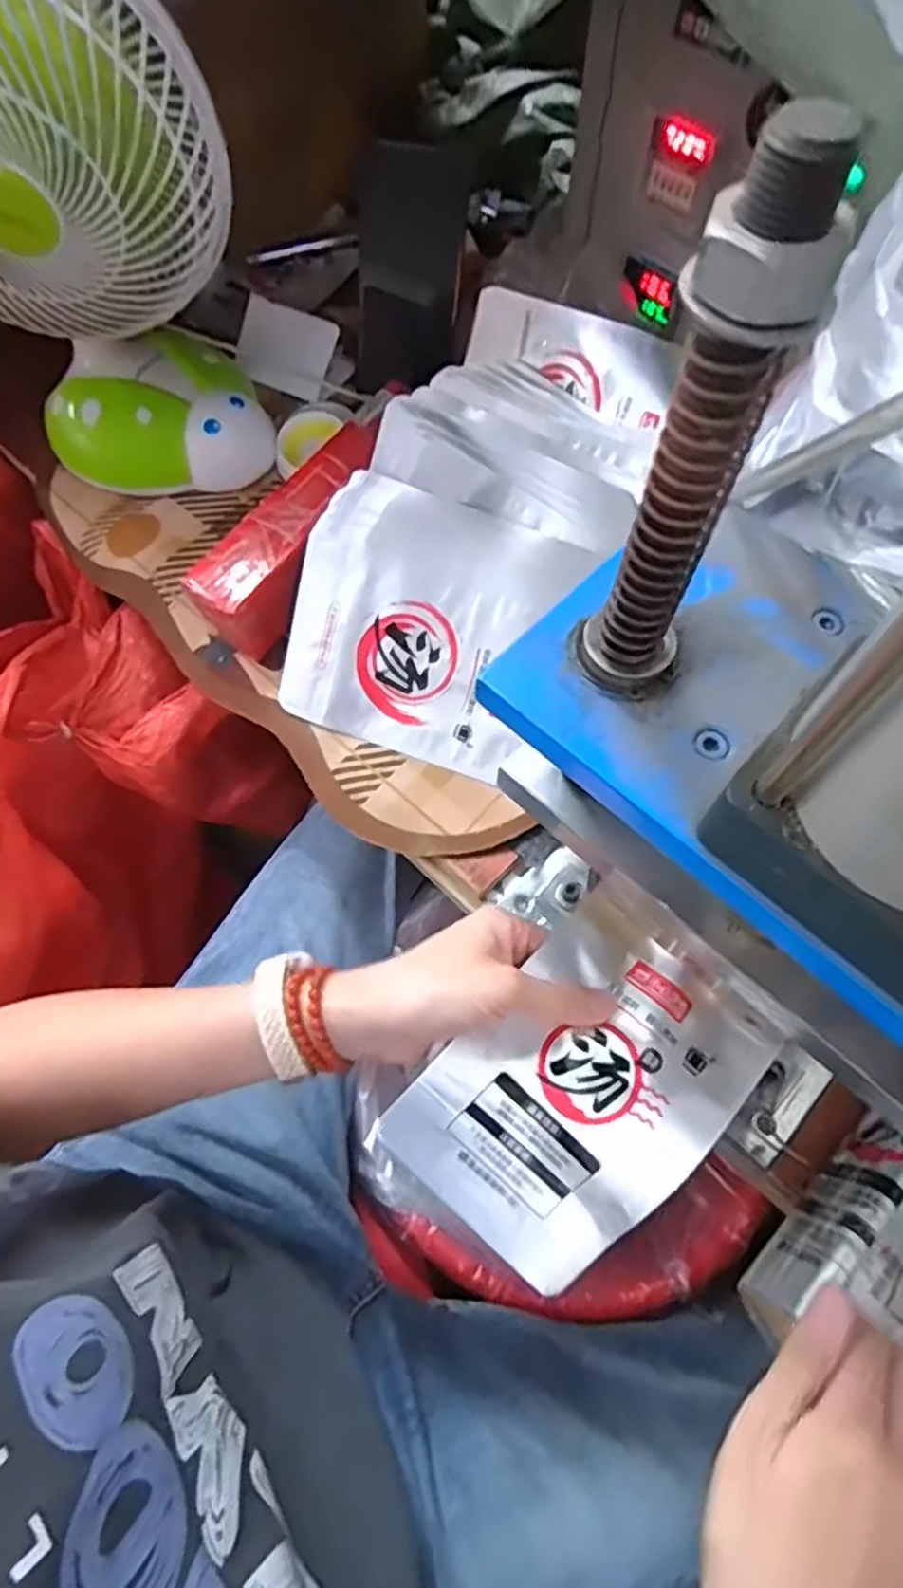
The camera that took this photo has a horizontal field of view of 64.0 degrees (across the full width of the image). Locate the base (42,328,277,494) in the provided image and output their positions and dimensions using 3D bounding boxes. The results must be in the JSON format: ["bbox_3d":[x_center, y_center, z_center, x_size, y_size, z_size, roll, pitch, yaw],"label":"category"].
[{"bbox_3d":[-0.234,-0.299,0.569,0.174,0.067,0.128,-9,66,-4],"label":"base"}]

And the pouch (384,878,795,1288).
[{"bbox_3d":[0.066,0.139,0.352,0.116,0.019,0.175,43,83,10],"label":"pouch"}]

